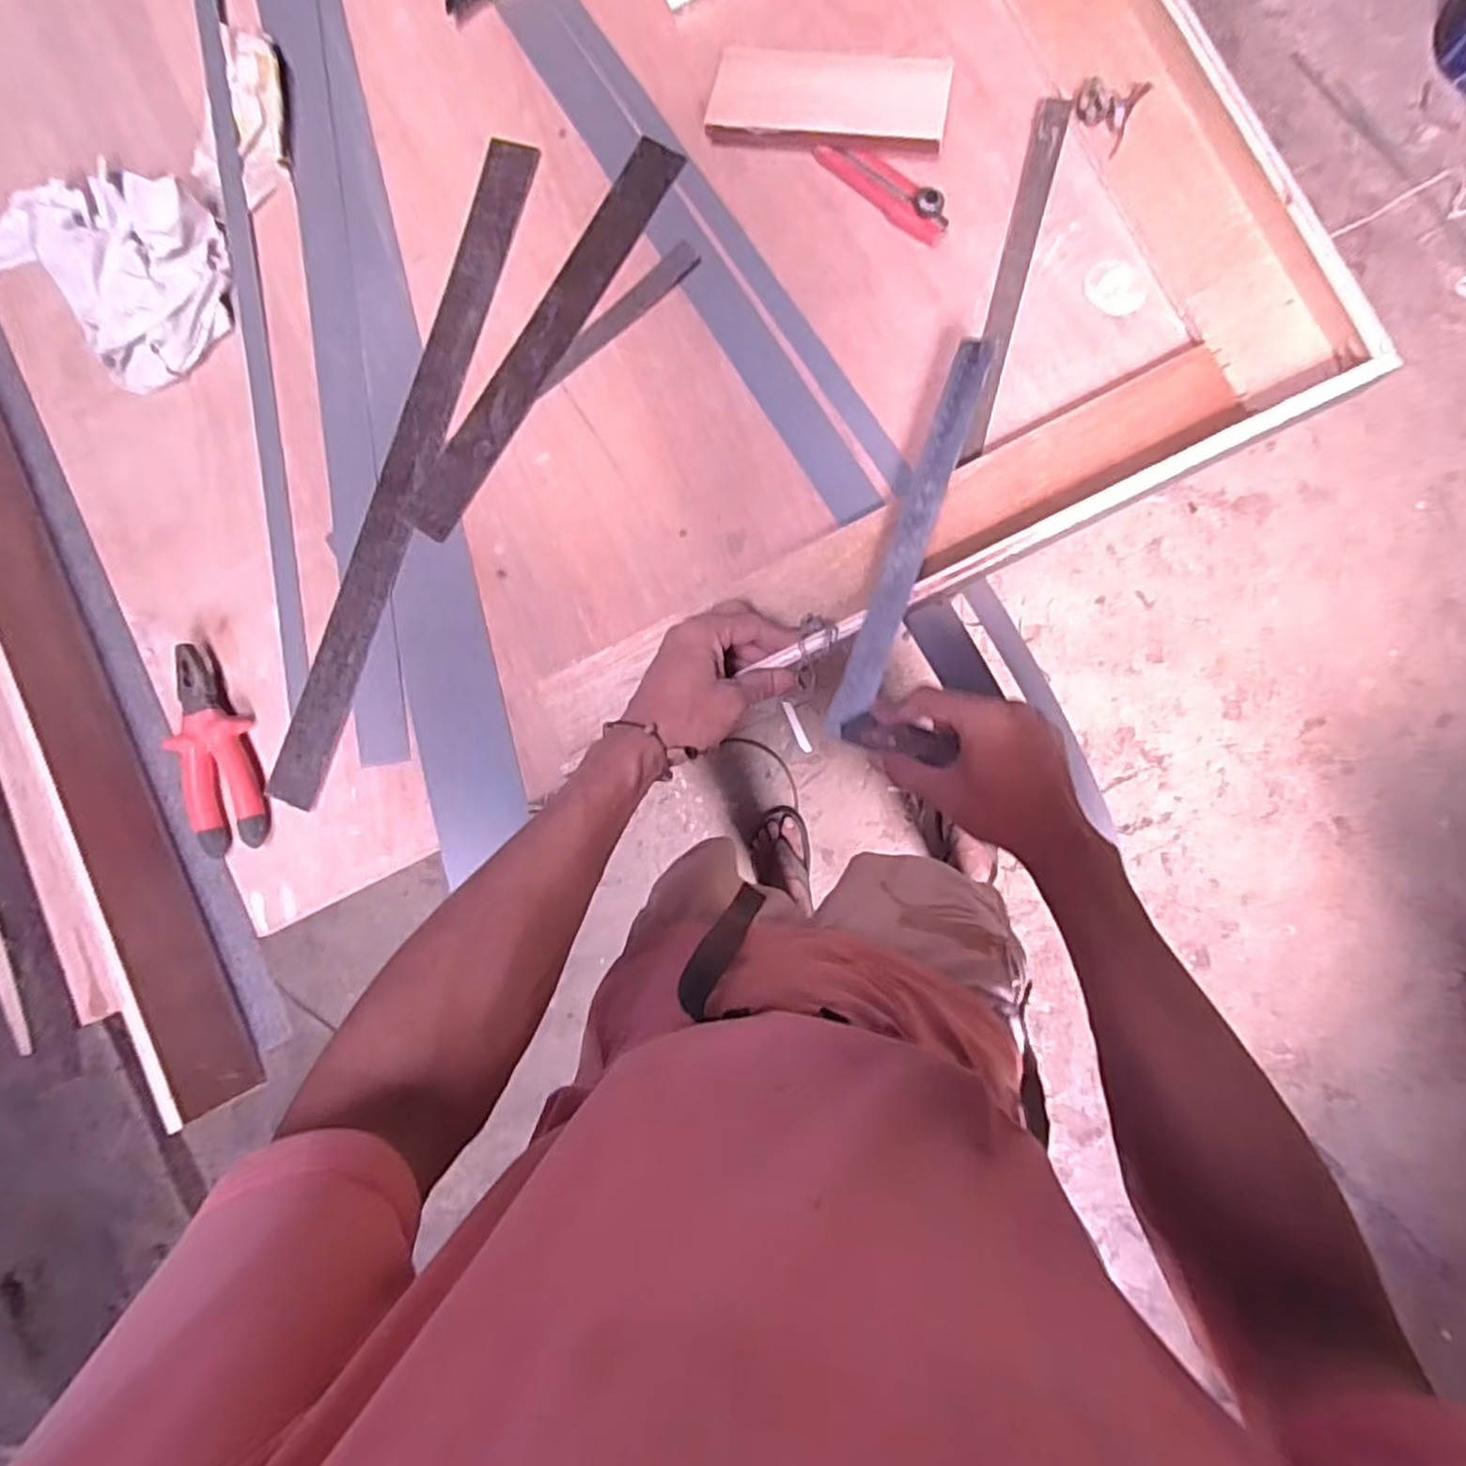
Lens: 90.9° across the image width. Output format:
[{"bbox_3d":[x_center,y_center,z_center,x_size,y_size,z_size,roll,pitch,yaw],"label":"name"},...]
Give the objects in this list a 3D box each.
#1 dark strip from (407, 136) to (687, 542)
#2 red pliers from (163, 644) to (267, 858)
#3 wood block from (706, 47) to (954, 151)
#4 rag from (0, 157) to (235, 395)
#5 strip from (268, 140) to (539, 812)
[{"bbox_3d":[-0.158,-0.326,0.600,0.048,0.004,0.368,33,91,9],"label":"dark strip"},{"bbox_3d":[-0.440,0.014,0.604,0.068,0.028,0.170,-23,83,6],"label":"red pliers"},{"bbox_3d":[0.077,-0.507,0.576,0.184,0.017,0.075,10,87,9],"label":"wood block"},{"bbox_3d":[-0.562,-0.426,0.641,0.266,0.044,0.160,36,91,9],"label":"rag"},{"bbox_3d":[-0.276,-0.220,0.609,0.048,0.006,0.580,18,89,9],"label":"strip"}]

